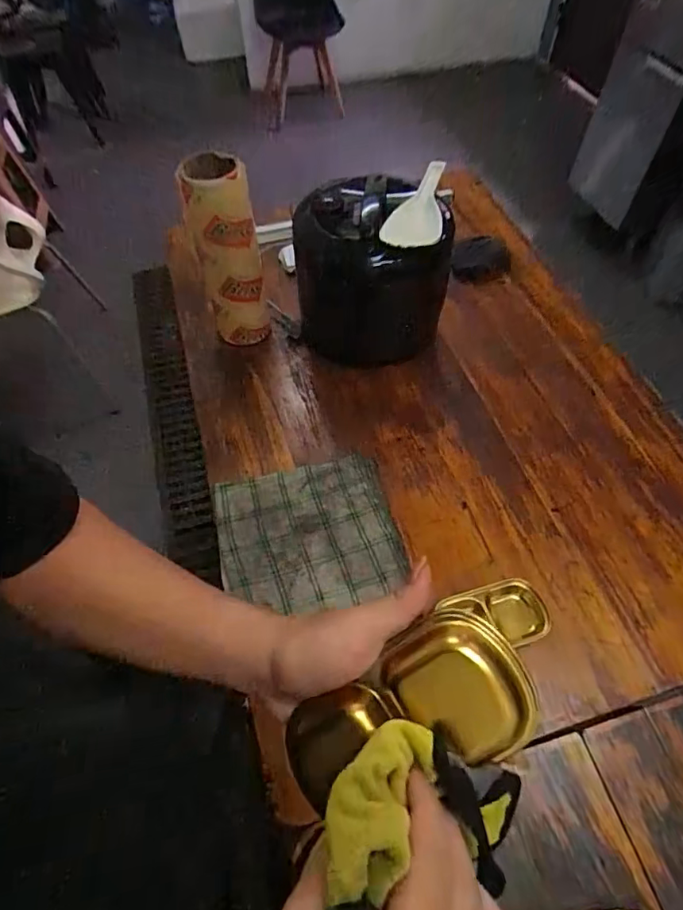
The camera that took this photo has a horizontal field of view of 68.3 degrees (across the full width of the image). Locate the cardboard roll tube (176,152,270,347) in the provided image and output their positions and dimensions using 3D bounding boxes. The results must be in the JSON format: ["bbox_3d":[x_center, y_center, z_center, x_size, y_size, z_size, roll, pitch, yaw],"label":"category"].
[{"bbox_3d":[-0.198,-0.336,0.885,0.105,0.336,0.086,-19,59,-10],"label":"cardboard roll tube"}]

